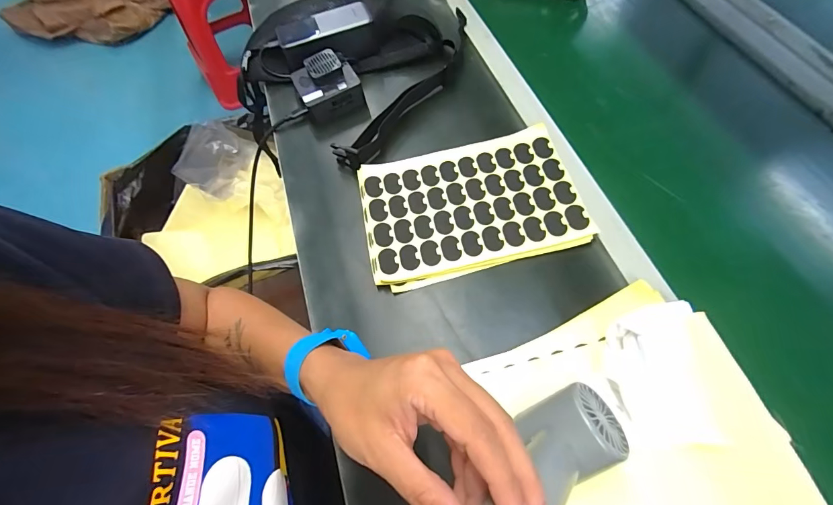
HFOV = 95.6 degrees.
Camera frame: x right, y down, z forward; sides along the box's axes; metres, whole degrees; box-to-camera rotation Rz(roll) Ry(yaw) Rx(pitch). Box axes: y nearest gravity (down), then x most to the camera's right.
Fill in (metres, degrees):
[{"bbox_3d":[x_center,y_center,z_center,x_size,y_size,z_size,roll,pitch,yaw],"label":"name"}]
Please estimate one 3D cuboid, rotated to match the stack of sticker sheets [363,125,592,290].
[{"bbox_3d":[0.055,-0.053,0.413,0.219,0.011,0.151,-13,64,0],"label":"stack of sticker sheets"}]

